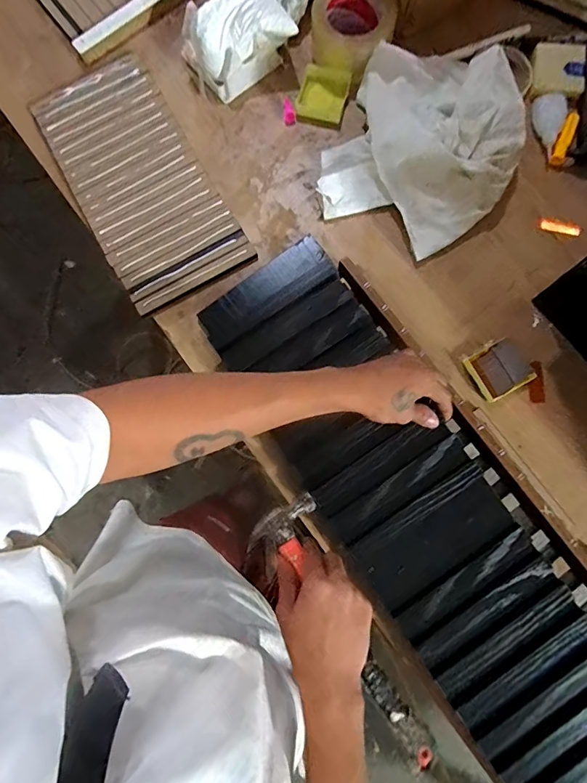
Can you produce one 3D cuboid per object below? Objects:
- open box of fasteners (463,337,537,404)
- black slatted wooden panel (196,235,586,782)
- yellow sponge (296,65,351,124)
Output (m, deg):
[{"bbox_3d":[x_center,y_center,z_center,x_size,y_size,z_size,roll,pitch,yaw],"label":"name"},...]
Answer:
[{"bbox_3d":[0.264,-0.030,0.530,0.074,0.017,0.061,-28,80,-5],"label":"open box of fasteners"},{"bbox_3d":[0.161,0.153,0.488,0.204,0.042,0.753,-35,82,-6],"label":"black slatted wooden panel"},{"bbox_3d":[0.042,-0.422,0.601,0.066,0.019,0.072,16,80,3],"label":"yellow sponge"}]

